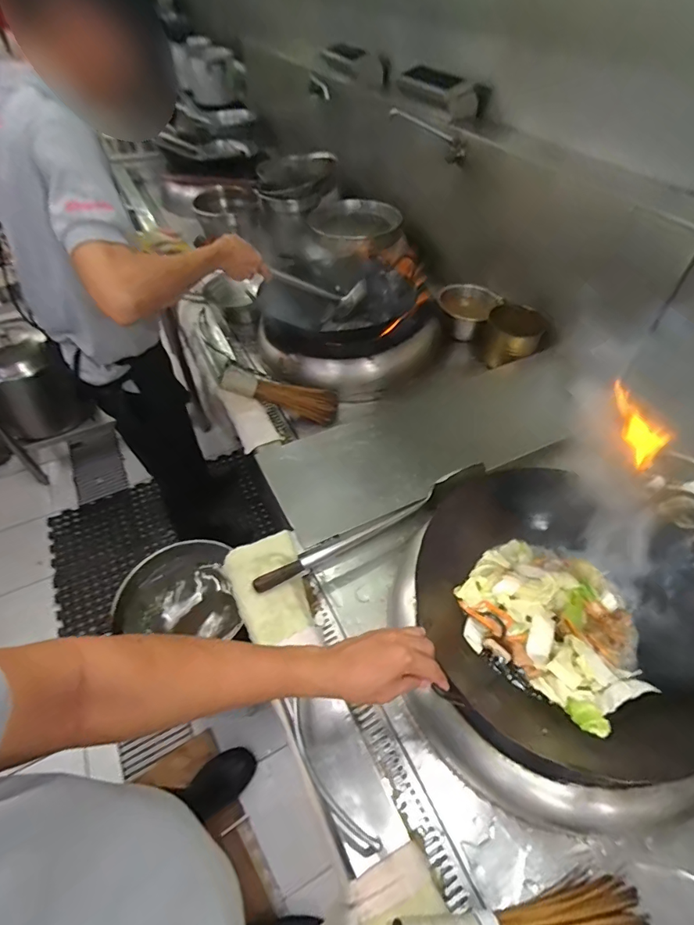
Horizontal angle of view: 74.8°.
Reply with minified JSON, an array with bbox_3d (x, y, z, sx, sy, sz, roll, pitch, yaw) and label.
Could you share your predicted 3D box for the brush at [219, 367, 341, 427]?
[{"bbox_3d":[-0.162,-0.178,1.143,0.289,0.076,0.085,15,47,-18],"label":"brush"}]

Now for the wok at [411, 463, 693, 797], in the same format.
[{"bbox_3d":[0.311,0.223,0.674,0.410,0.168,0.360,24,53,18],"label":"wok"}]

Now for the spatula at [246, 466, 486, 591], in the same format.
[{"bbox_3d":[0.045,0.111,0.844,0.461,0.096,0.039,-20,53,-18],"label":"spatula"}]

